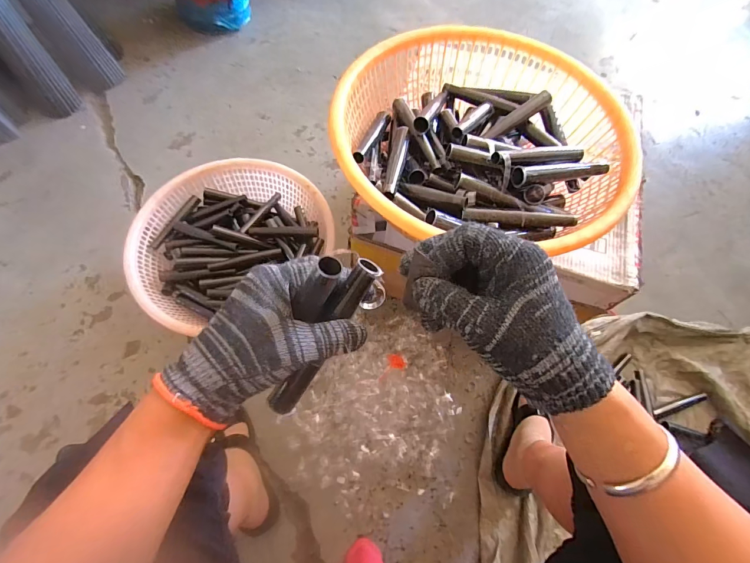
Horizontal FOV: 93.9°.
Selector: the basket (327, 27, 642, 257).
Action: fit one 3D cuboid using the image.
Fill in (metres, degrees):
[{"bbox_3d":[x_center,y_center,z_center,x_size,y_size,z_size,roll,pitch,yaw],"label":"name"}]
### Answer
[{"bbox_3d":[0.143,-0.208,0.507,0.383,0.108,0.370,7,67,1],"label":"basket"}]

